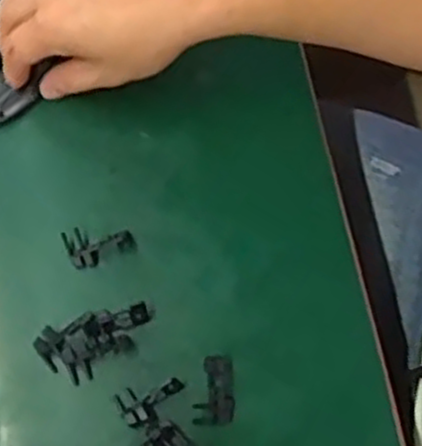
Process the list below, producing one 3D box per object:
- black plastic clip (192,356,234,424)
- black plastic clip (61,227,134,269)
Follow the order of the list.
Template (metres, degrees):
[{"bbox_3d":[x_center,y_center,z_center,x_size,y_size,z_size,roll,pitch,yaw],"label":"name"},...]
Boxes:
[{"bbox_3d":[0.003,0.108,0.502,0.024,0.009,0.044,4,72,2],"label":"black plastic clip"},{"bbox_3d":[-0.077,0.014,0.534,0.045,0.011,0.025,-18,72,-5],"label":"black plastic clip"}]

